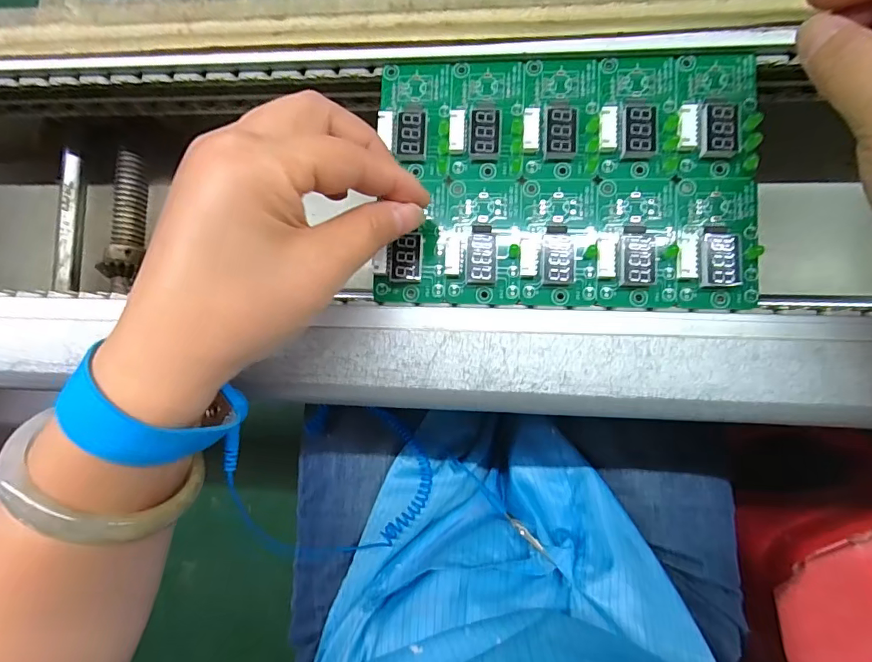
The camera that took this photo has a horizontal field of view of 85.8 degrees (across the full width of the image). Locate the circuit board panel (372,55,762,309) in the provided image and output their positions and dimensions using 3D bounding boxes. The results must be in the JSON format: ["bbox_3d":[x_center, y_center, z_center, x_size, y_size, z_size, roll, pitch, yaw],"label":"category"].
[{"bbox_3d":[0.062,-0.074,0.230,0.178,0.012,0.123,1,89,6],"label":"circuit board panel"}]

